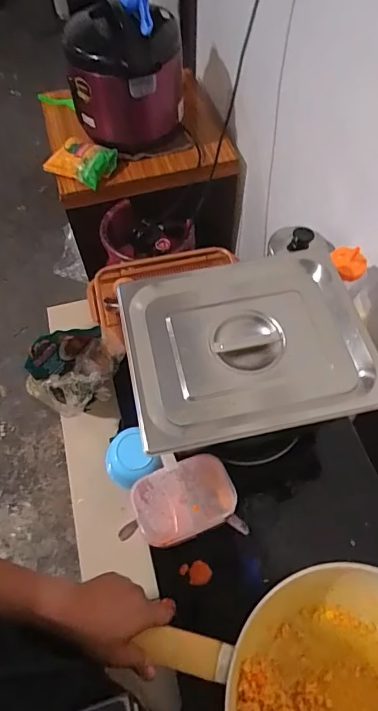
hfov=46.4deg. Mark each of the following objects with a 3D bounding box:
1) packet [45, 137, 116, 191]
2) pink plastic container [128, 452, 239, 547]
[{"bbox_3d":[-0.289,-0.515,1.193,0.162,0.080,0.104,21,62,12],"label":"packet"},{"bbox_3d":[-0.006,0.207,0.635,0.140,0.103,0.108,-19,62,-11],"label":"pink plastic container"}]

